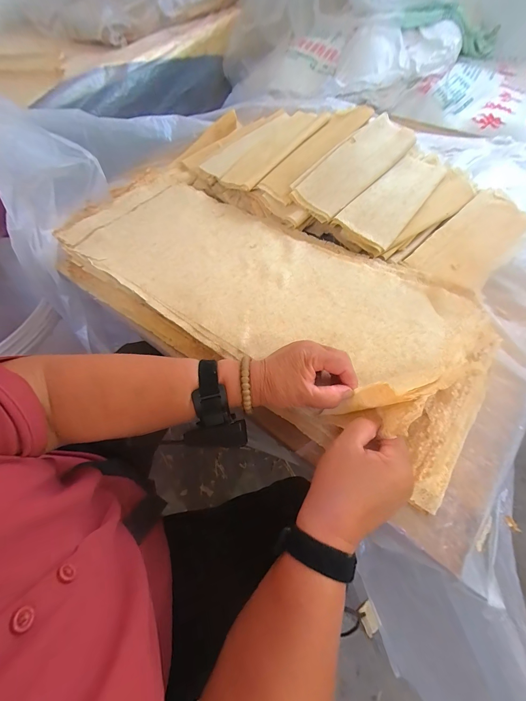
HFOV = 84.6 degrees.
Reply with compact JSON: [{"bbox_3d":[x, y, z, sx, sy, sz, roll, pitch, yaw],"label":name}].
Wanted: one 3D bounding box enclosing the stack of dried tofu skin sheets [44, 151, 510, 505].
[{"bbox_3d":[-0.011,-0.128,0.484,0.731,0.105,0.345,30,62,20],"label":"stack of dried tofu skin sheets"}]

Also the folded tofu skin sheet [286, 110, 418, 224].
[{"bbox_3d":[0.176,-0.356,0.553,0.272,0.013,0.105,-44,80,-10],"label":"folded tofu skin sheet"}]

